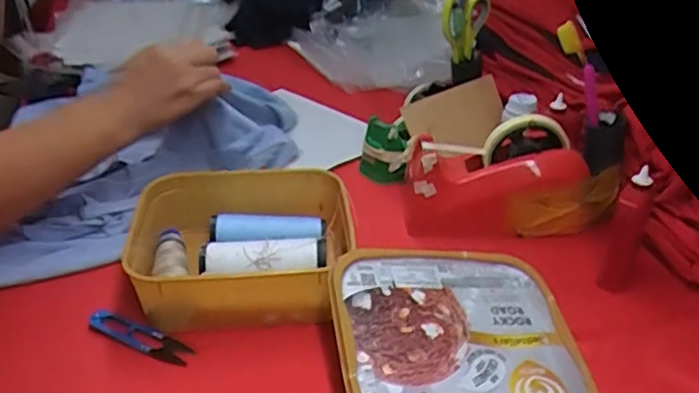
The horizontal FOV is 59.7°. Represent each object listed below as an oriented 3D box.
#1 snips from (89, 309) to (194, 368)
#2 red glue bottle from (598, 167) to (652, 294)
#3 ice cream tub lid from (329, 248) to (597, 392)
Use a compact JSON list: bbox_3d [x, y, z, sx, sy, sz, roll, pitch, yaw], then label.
[{"bbox_3d":[-0.176,0.118,0.513,0.102,0.011,0.022,17,33,19],"label":"snips"},{"bbox_3d":[0.257,0.031,0.562,0.029,0.116,0.069,20,34,23],"label":"red glue bottle"},{"bbox_3d":[0.086,0.109,0.476,0.195,0.009,0.168,4,46,-16],"label":"ice cream tub lid"}]

